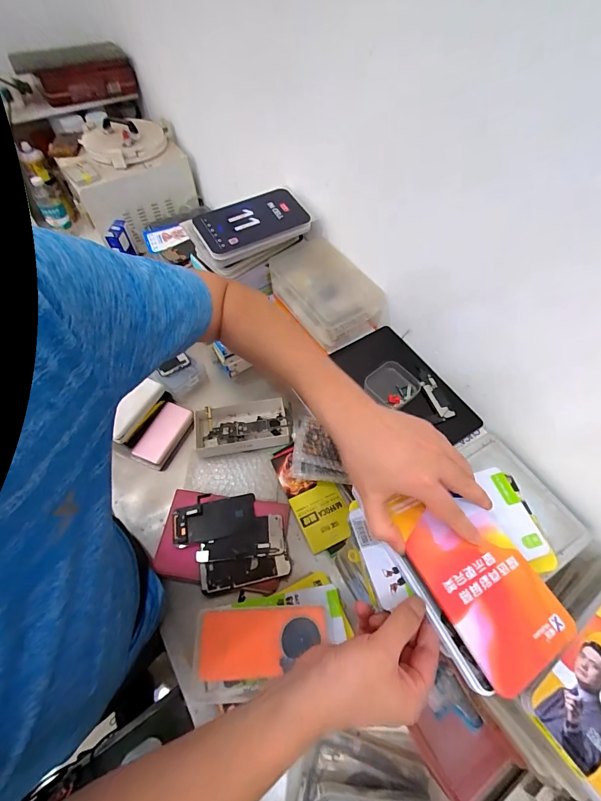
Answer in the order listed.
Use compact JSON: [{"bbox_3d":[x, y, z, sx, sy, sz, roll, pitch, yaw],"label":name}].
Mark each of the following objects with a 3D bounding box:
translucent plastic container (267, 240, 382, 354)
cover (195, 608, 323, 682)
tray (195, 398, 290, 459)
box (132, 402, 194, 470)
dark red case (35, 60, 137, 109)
[{"bbox_3d":[0.033,-0.179,0.592,0.118,0.064,0.194,-30,63,-19],"label":"translucent plastic container"},{"bbox_3d":[-0.048,0.315,0.468,0.161,0.013,0.074,-1,58,-2],"label":"cover"},{"bbox_3d":[-0.120,0.053,0.728,0.184,0.034,0.101,-6,58,-5],"label":"tray"},{"bbox_3d":[-0.269,0.070,0.720,0.070,0.032,0.129,22,60,12],"label":"box"},{"bbox_3d":[-0.622,-0.939,1.062,0.261,0.073,0.057,-22,61,-14],"label":"dark red case"}]

